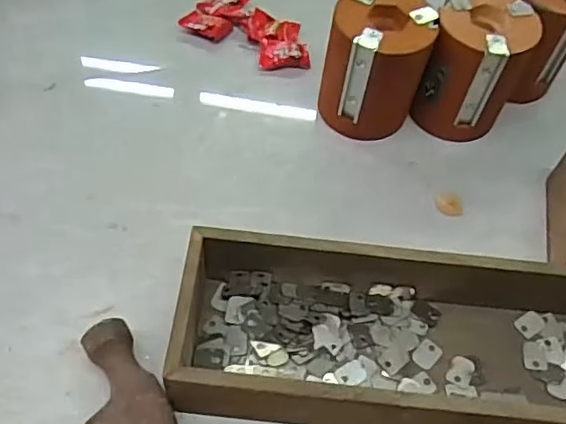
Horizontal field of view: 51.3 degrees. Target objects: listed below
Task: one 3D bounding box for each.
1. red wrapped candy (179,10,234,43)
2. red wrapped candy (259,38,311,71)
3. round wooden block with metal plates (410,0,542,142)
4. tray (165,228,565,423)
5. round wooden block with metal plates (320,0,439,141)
[{"bbox_3d":[-0.073,-0.178,0.557,0.046,0.014,0.030,24,57,11],"label":"red wrapped candy"},{"bbox_3d":[0.002,-0.143,0.542,0.046,0.019,0.026,0,56,-5],"label":"red wrapped candy"},{"bbox_3d":[0.154,-0.118,0.485,0.072,0.099,0.075,2,56,-4],"label":"round wooden block with metal plates"},{"bbox_3d":[0.076,0.081,0.372,0.274,0.066,0.113,5,56,-2],"label":"tray"},{"bbox_3d":[0.074,-0.116,0.480,0.077,0.102,0.073,2,56,-4],"label":"round wooden block with metal plates"}]

